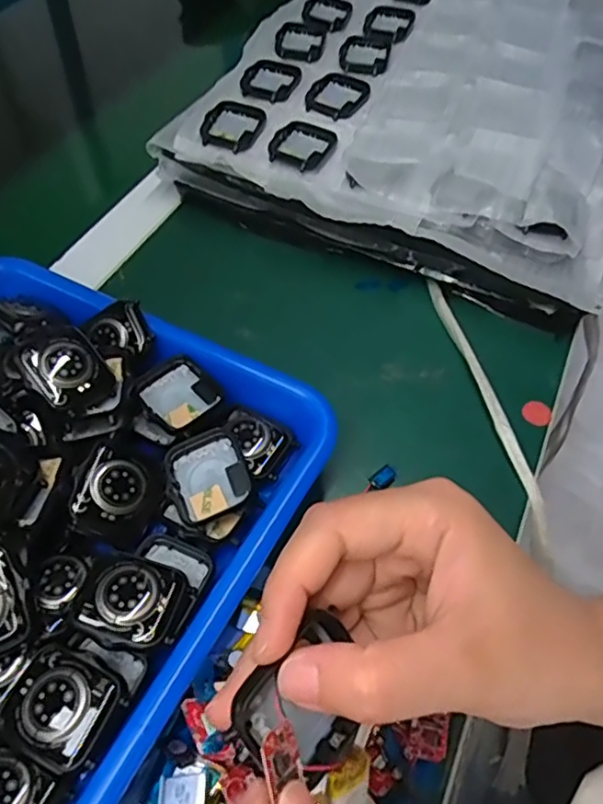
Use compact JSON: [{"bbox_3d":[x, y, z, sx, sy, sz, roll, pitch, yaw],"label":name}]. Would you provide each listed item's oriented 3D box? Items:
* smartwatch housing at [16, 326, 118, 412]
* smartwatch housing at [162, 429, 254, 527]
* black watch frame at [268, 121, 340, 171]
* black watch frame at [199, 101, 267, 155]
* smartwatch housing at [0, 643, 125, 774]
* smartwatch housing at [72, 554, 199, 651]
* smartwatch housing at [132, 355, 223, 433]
[{"bbox_3d":[-0.113,-0.017,0.300,0.036,0.010,0.042,-36,87,-35],"label":"smartwatch housing"},{"bbox_3d":[-0.044,0.035,0.292,0.037,0.010,0.042,-20,57,-16],"label":"smartwatch housing"},{"bbox_3d":[0.000,-0.169,0.407,0.034,0.012,0.046,28,58,17],"label":"black watch frame"},{"bbox_3d":[-0.046,-0.185,0.414,0.038,0.010,0.043,20,56,12],"label":"black watch frame"},{"bbox_3d":[-0.090,0.113,0.229,0.038,0.011,0.035,25,57,15],"label":"smartwatch housing"},{"bbox_3d":[-0.067,0.082,0.252,0.041,0.011,0.033,12,54,7],"label":"smartwatch housing"},{"bbox_3d":[-0.064,-0.003,0.319,0.039,0.008,0.036,38,61,23],"label":"smartwatch housing"}]

